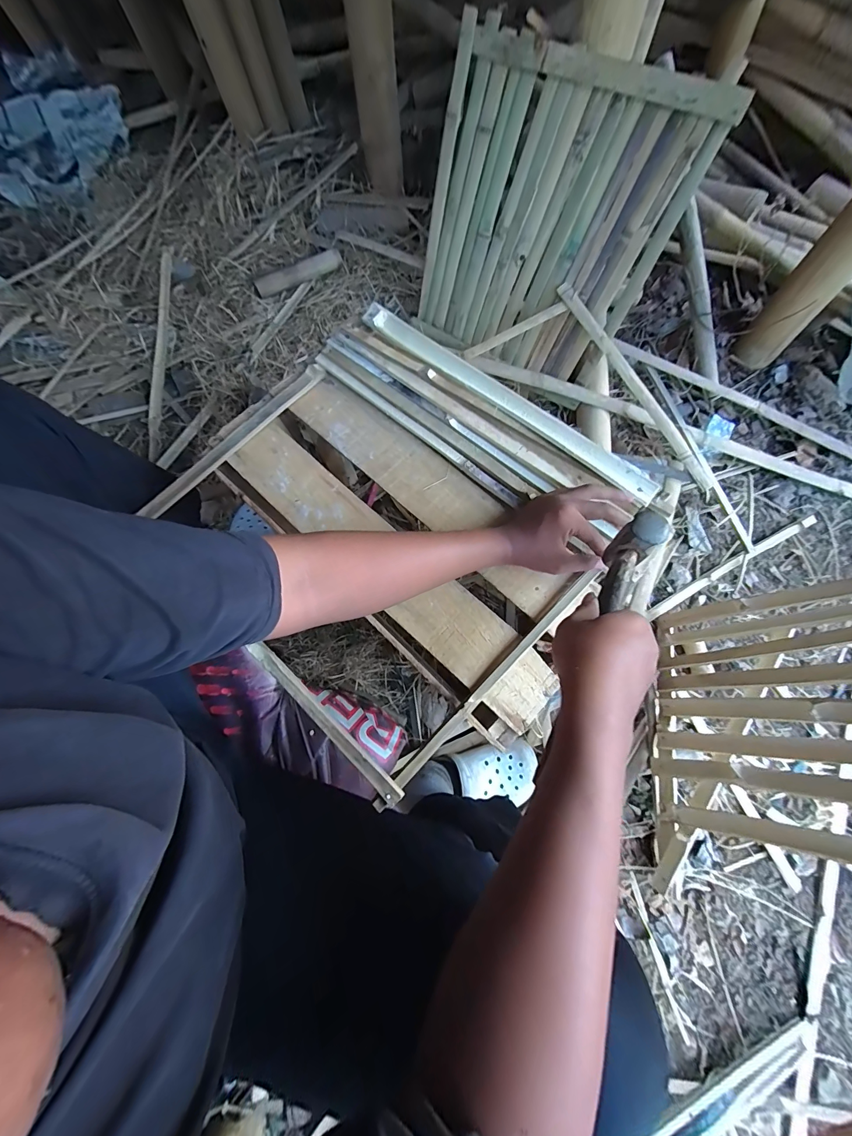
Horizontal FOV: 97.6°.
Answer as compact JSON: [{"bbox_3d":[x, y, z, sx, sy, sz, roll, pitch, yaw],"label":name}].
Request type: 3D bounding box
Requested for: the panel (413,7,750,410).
[{"bbox_3d":[0.215,-0.681,0.777,0.491,0.481,0.040,34,49,11],"label":"panel"}]

